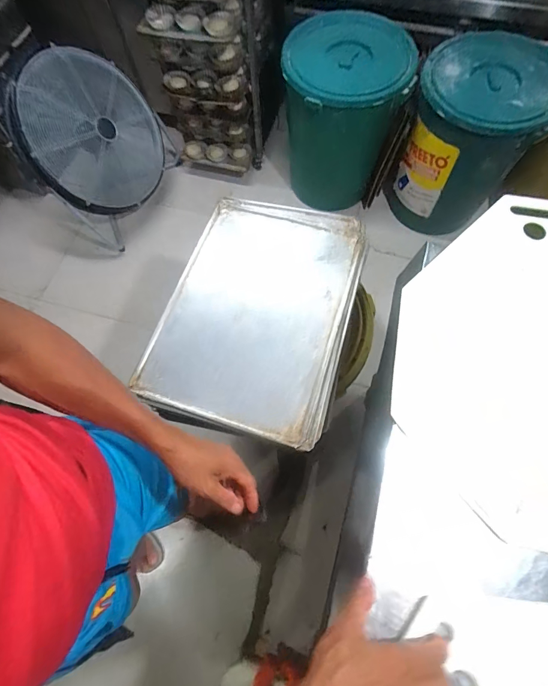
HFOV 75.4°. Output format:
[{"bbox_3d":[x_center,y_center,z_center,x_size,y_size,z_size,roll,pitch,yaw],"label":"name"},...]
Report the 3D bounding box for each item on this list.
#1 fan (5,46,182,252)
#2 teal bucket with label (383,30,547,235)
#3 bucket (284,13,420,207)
[{"bbox_3d":[-0.664,-0.794,1.438,0.384,0.533,0.581,43,76,16],"label":"fan"},{"bbox_3d":[0.689,-0.715,1.340,0.432,0.512,0.362,25,72,11],"label":"teal bucket with label"},{"bbox_3d":[0.260,-0.885,1.420,0.411,0.505,0.390,-1,69,1],"label":"bucket"}]

